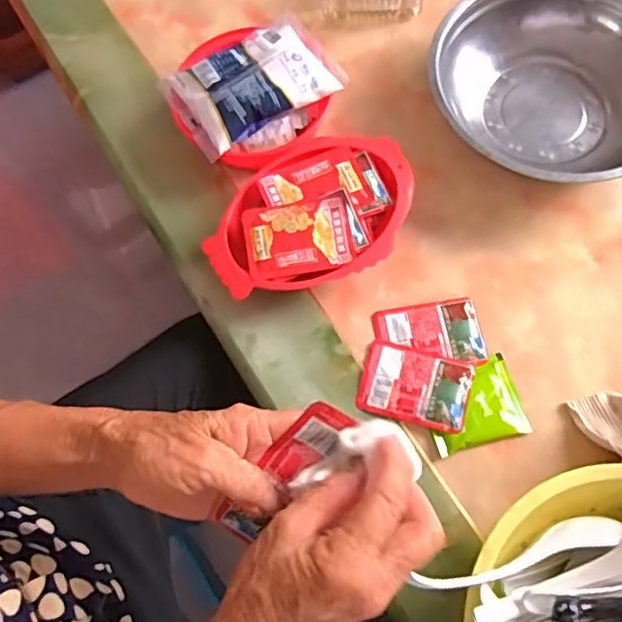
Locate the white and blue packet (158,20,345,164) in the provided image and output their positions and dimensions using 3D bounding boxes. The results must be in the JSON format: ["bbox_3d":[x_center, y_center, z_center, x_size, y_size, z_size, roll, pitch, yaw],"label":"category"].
[{"bbox_3d":[-0.062,-0.240,0.655,0.164,0.034,0.111,-31,70,-8],"label":"white and blue packet"}]

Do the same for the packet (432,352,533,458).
[{"bbox_3d":[0.148,0.086,0.573,0.086,0.009,0.075,-16,69,-2],"label":"packet"}]

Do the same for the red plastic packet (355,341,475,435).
[{"bbox_3d":[0.096,0.069,0.580,0.099,0.010,0.069,15,71,9],"label":"red plastic packet"}]

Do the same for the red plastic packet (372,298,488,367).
[{"bbox_3d":[0.114,0.023,0.601,0.099,0.006,0.066,-7,69,1],"label":"red plastic packet"}]

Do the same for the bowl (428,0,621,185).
[{"bbox_3d":[0.257,-0.245,0.655,0.243,0.091,0.227,-1,69,3],"label":"bowl"}]

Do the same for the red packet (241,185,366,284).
[{"bbox_3d":[-0.007,-0.072,0.598,0.111,0.013,0.073,-16,78,-2],"label":"red packet"}]

